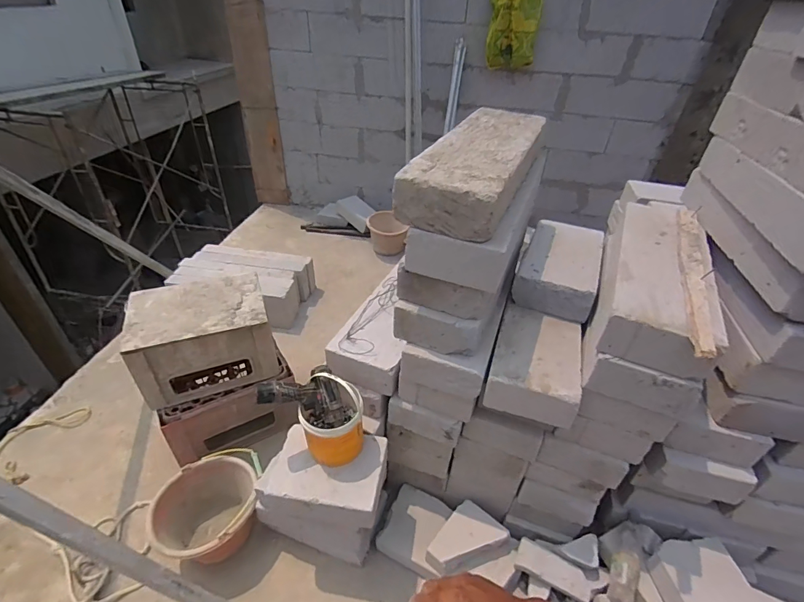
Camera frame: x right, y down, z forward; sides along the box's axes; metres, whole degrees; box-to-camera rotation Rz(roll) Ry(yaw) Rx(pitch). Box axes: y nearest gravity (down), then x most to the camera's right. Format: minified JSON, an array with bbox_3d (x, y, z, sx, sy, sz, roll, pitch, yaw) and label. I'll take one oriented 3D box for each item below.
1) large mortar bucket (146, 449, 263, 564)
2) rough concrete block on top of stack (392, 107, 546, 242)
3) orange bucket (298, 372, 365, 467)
[{"bbox_3d":[-0.562,0.634,1.238,0.303,0.203,0.270,-21,44,-28],"label":"large mortar bucket"},{"bbox_3d":[0.194,-0.334,0.977,0.197,0.097,0.587,18,40,18],"label":"rough concrete block on top of stack"},{"bbox_3d":[-0.175,0.298,1.021,0.154,0.210,0.122,-5,39,-11],"label":"orange bucket"}]

